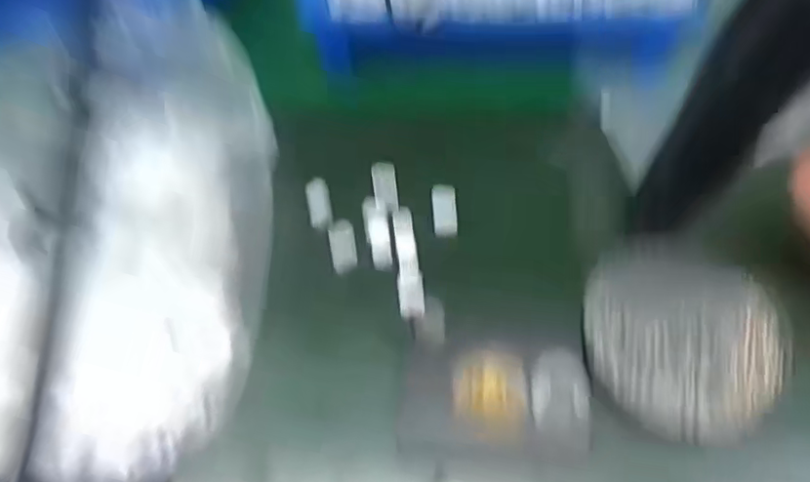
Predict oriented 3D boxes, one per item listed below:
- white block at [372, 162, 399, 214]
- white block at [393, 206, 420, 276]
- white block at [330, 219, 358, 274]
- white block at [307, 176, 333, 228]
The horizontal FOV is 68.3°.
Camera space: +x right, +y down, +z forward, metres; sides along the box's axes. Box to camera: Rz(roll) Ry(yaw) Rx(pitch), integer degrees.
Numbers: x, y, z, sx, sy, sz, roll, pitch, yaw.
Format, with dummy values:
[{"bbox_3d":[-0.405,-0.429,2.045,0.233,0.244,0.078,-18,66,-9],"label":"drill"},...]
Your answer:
[{"bbox_3d":[-0.014,-0.038,0.429,0.017,0.009,0.038,-7,78,-1],"label":"white block"},{"bbox_3d":[0.001,0.000,0.411,0.013,0.009,0.050,-6,58,-1],"label":"white block"},{"bbox_3d":[-0.043,0.003,0.418,0.017,0.007,0.038,-5,74,0],"label":"white block"},{"bbox_3d":[-0.061,-0.027,0.424,0.014,0.008,0.038,-9,79,-2],"label":"white block"}]

